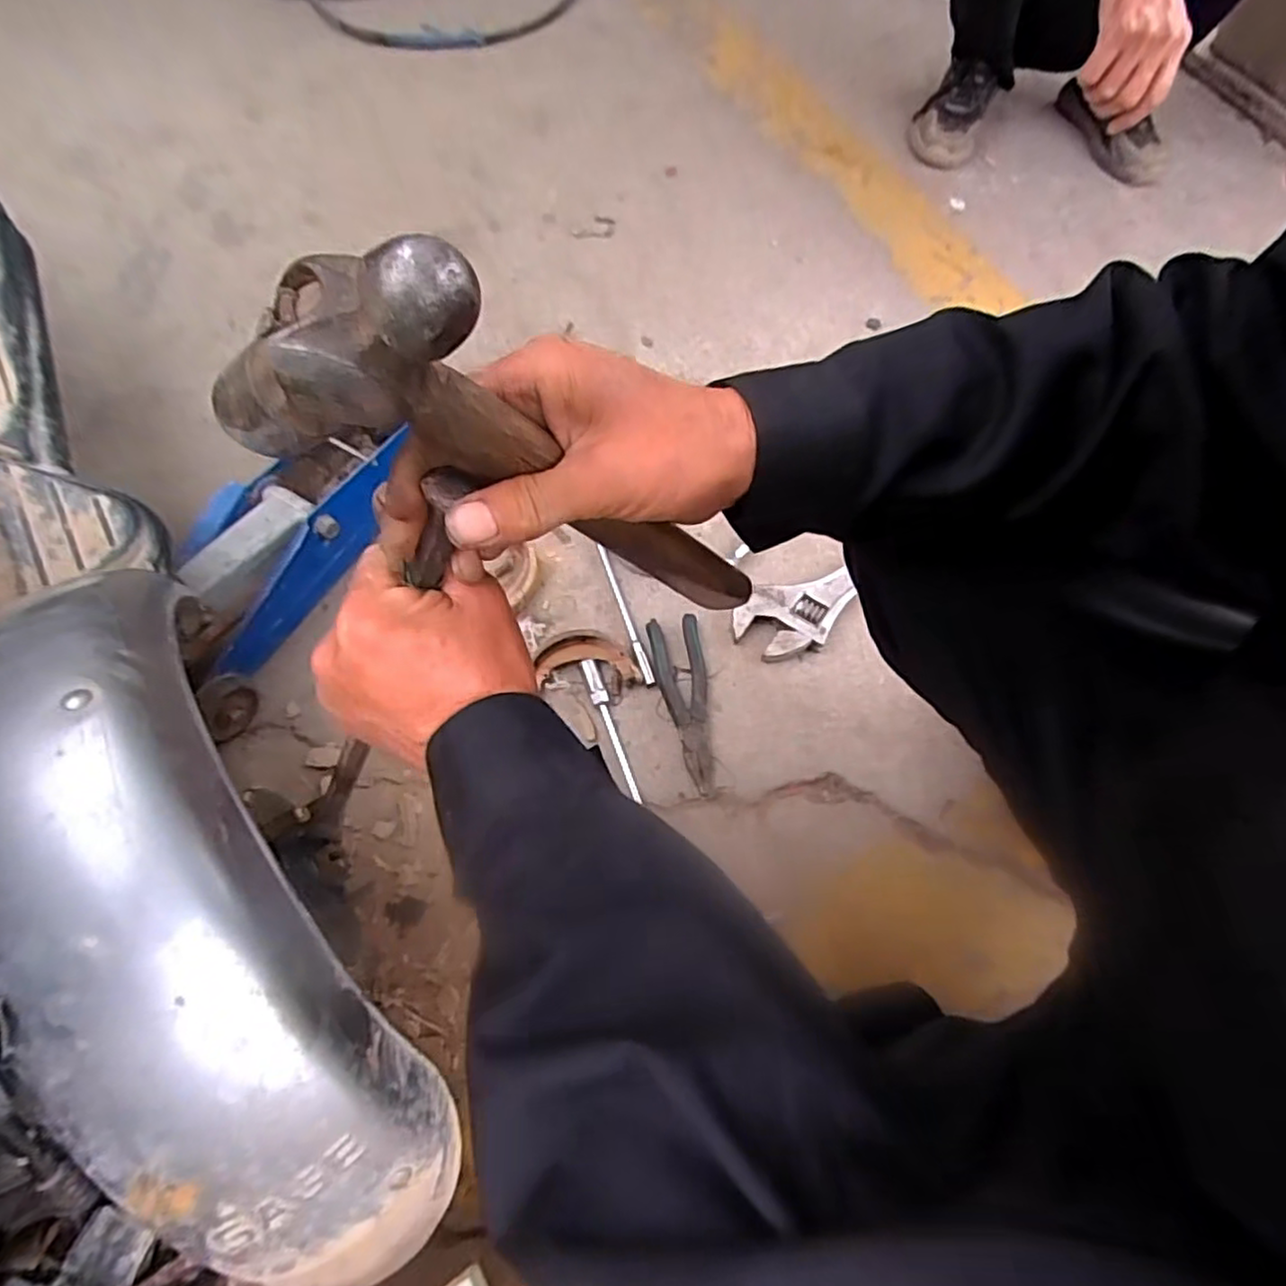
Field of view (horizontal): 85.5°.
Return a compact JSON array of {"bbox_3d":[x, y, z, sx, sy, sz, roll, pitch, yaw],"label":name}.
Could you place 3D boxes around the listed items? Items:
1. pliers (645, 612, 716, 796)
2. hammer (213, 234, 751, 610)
[{"bbox_3d":[0.042,0.058,0.699,0.052,0.009,0.186,-7,60,-5],"label":"pliers"},{"bbox_3d":[-0.037,-0.056,0.284,0.104,0.236,0.032,-23,62,27],"label":"hammer"}]

